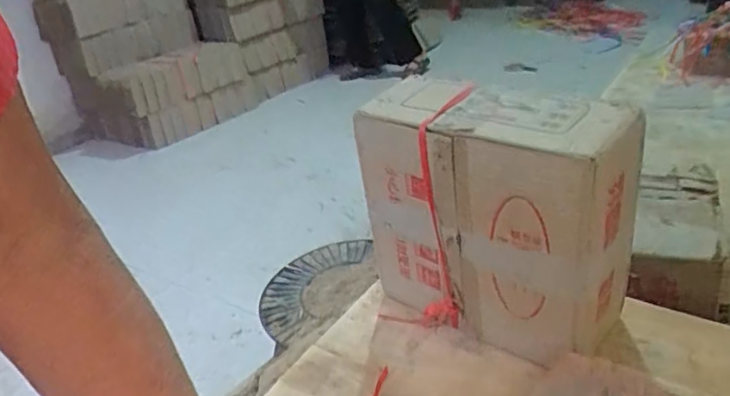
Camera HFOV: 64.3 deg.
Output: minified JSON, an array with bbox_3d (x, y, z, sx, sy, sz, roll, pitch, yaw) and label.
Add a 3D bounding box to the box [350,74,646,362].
[{"bbox_3d":[0.138,0.035,0.663,0.278,0.296,0.126,11,33,36],"label":"box"}]

